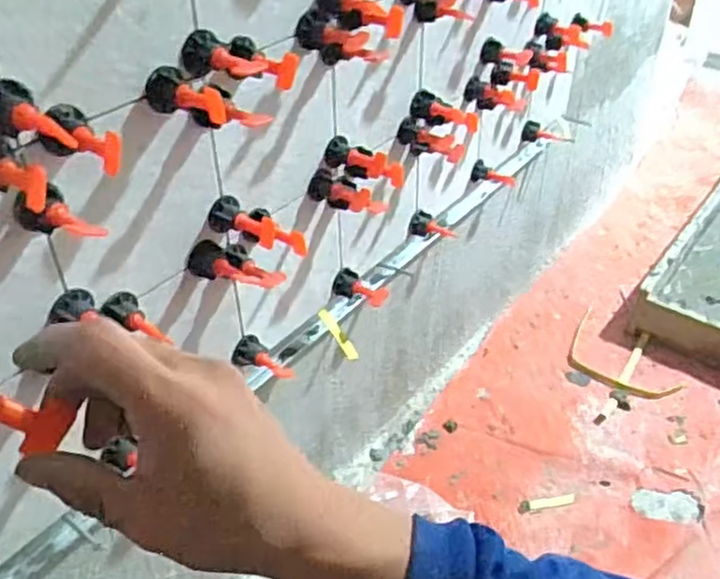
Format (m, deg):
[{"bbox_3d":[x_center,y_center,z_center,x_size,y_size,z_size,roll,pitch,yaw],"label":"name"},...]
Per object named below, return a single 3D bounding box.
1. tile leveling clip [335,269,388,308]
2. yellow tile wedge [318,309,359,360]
[{"bbox_3d":[0.002,0.003,0.778,0.030,0.029,0.069,-26,45,-29],"label":"tile leveling clip"},{"bbox_3d":[-0.023,0.050,0.774,0.013,0.016,0.065,-28,75,-30],"label":"yellow tile wedge"}]

